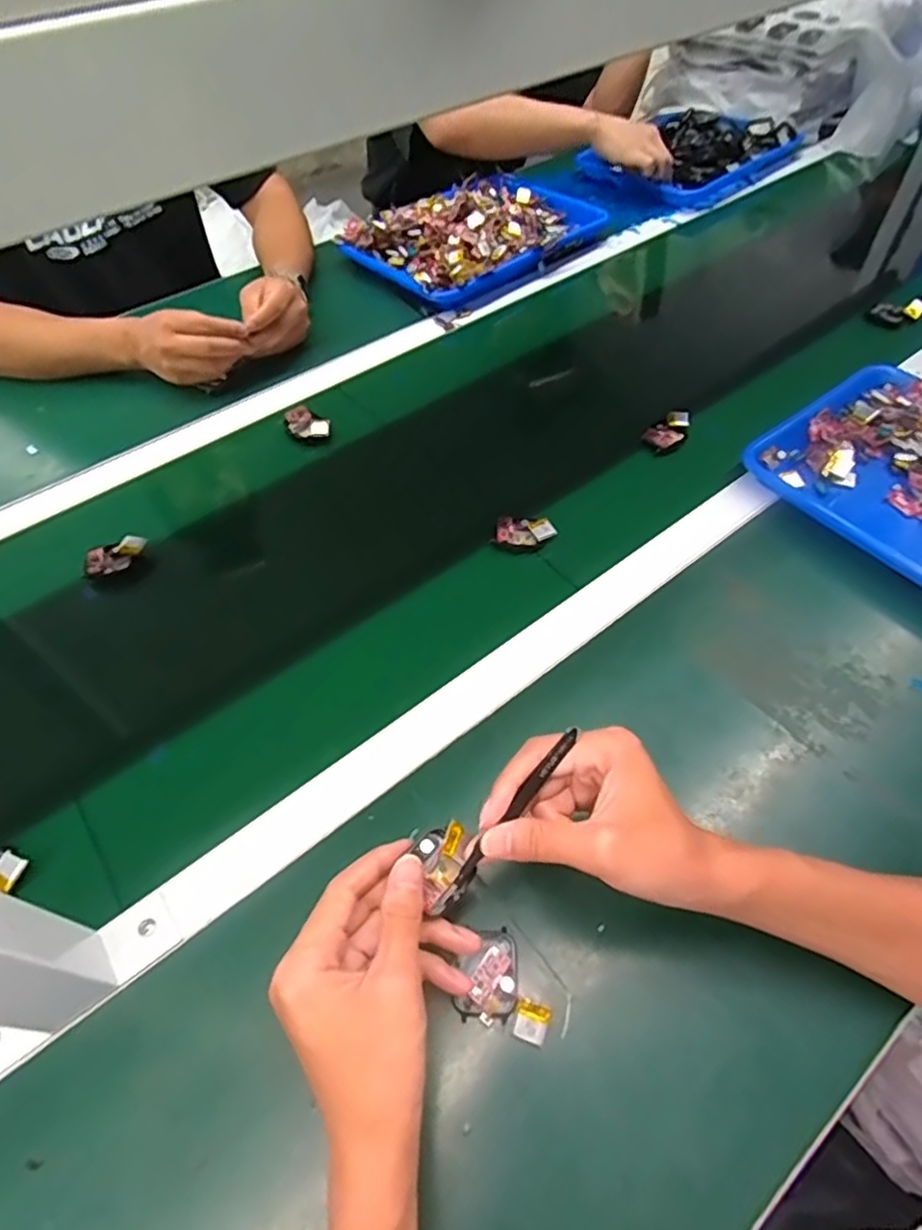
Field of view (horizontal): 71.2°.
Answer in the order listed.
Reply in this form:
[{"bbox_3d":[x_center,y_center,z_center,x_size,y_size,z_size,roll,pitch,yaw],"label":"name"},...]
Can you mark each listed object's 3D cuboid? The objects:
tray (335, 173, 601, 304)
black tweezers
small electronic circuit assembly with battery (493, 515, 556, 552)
[{"bbox_3d":[0.022,-0.547,0.923,0.342,0.052,0.236,-35,58,-21],"label":"tray"},{"bbox_3d":[0.029,0.105,0.349,0.008,0.010,0.106,38,91,26],"label":"black tweezers"},{"bbox_3d":[0.058,-0.075,0.588,0.053,0.014,0.033,7,54,7],"label":"small electronic circuit assembly with battery"}]

